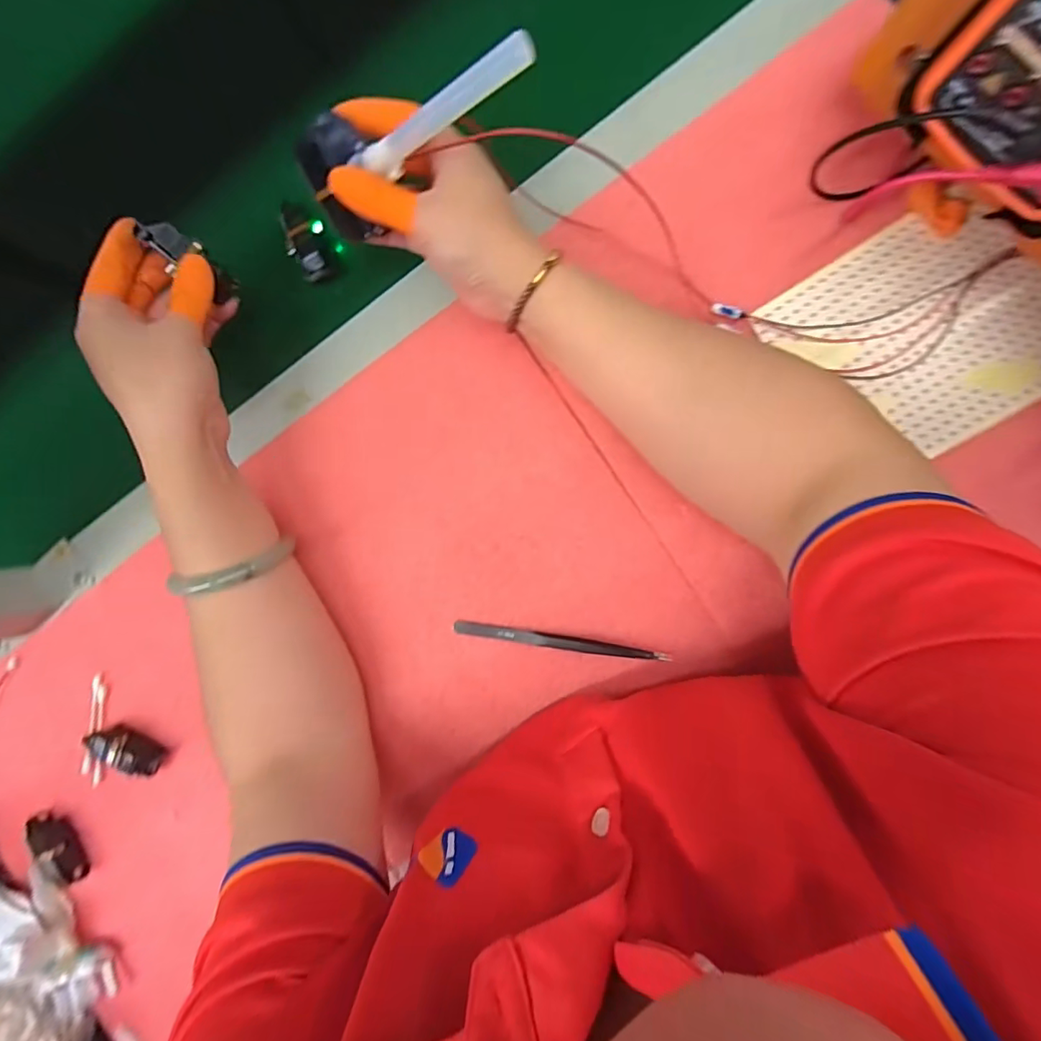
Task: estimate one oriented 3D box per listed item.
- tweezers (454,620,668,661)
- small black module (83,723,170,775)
[{"bbox_3d":[0.024,0.078,0.332,0.135,0.005,0.009,7,93,7],"label":"tweezers"},{"bbox_3d":[-0.276,0.159,0.368,0.051,0.023,0.022,17,94,7],"label":"small black module"}]

